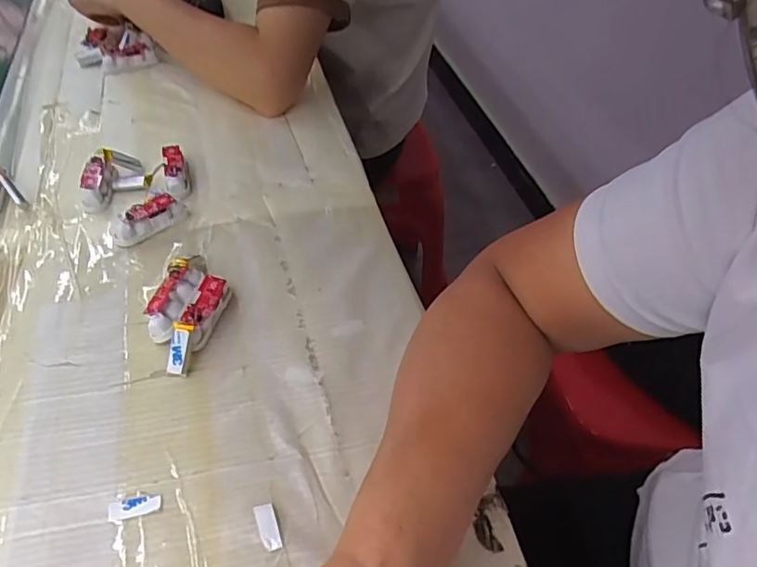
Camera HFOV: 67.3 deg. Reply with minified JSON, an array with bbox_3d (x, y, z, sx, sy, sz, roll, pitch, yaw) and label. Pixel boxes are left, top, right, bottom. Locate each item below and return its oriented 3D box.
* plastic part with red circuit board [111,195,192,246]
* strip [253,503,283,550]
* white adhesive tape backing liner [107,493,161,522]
[{"bbox_3d":[-0.184,-0.054,0.460,0.064,0.019,0.023,-34,58,-31],"label":"plastic part with red circuit board"},{"bbox_3d":[-0.060,0.132,0.309,0.011,0.004,0.026,-15,50,-18],"label":"strip"},{"bbox_3d":[-0.135,0.122,0.313,0.027,0.004,0.011,-8,48,-13],"label":"white adhesive tape backing liner"}]

